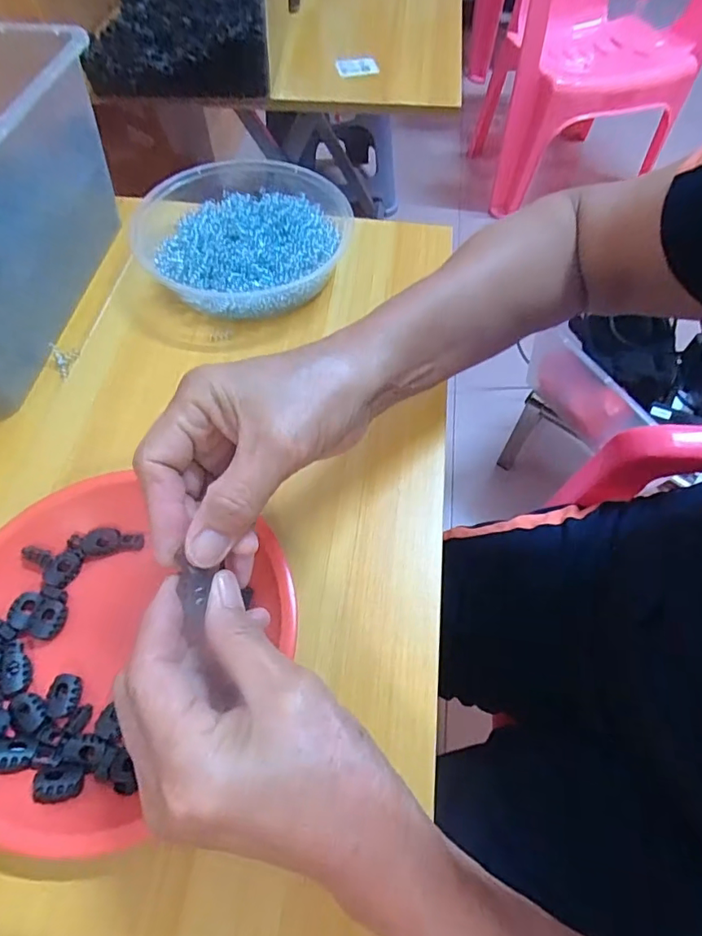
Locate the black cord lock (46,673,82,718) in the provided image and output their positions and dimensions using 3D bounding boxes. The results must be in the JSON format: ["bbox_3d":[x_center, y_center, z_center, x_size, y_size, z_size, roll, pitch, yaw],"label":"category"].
[{"bbox_3d":[-0.157,0.124,0.270,0.016,0.007,0.021,12,61,7],"label":"black cord lock"}]

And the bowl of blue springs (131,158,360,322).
[{"bbox_3d":[-0.095,-0.209,0.447,0.183,0.043,0.175,-14,61,-8],"label":"bowl of blue springs"}]

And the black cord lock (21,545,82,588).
[{"bbox_3d":[-0.184,0.061,0.303,0.033,0.007,0.021,16,68,-20],"label":"black cord lock"}]

